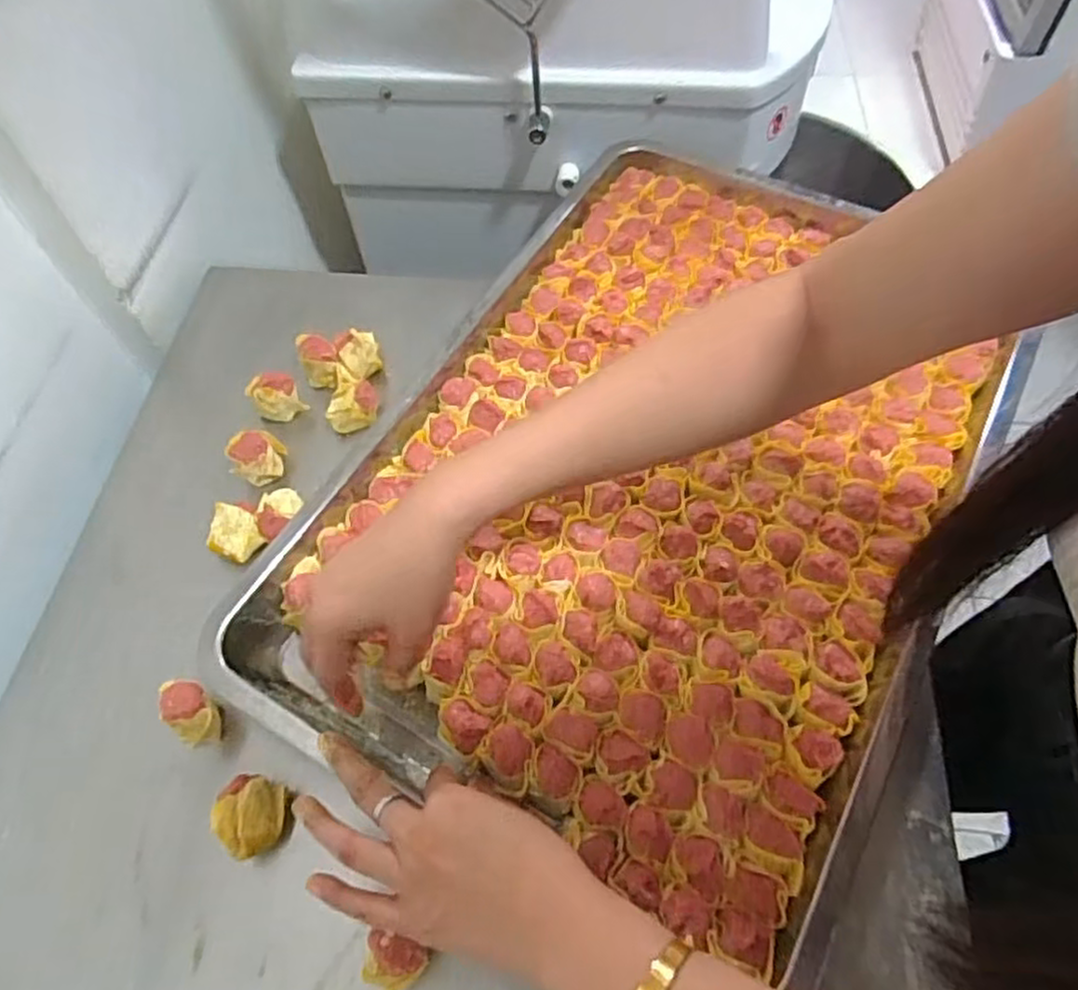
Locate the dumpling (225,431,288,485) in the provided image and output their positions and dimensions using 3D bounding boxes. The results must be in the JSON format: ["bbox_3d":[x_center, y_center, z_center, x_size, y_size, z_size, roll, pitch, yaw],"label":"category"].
[{"bbox_3d":[-0.216,-0.026,0.566,0.037,0.043,0.032,-4,60,2],"label":"dumpling"}]

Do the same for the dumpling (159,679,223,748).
[{"bbox_3d":[-0.221,0.139,0.468,0.039,0.046,0.032,19,64,14],"label":"dumpling"}]

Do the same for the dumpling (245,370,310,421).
[{"bbox_3d":[-0.210,-0.076,0.592,0.035,0.043,0.033,-2,60,3],"label":"dumpling"}]

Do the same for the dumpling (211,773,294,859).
[{"bbox_3d":[-0.171,0.192,0.438,0.036,0.038,0.043,6,61,7],"label":"dumpling"}]

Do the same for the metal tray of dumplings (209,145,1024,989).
[{"bbox_3d":[0.085,-0.030,0.525,0.387,0.042,0.554,26,67,16],"label":"metal tray of dumplings"}]

